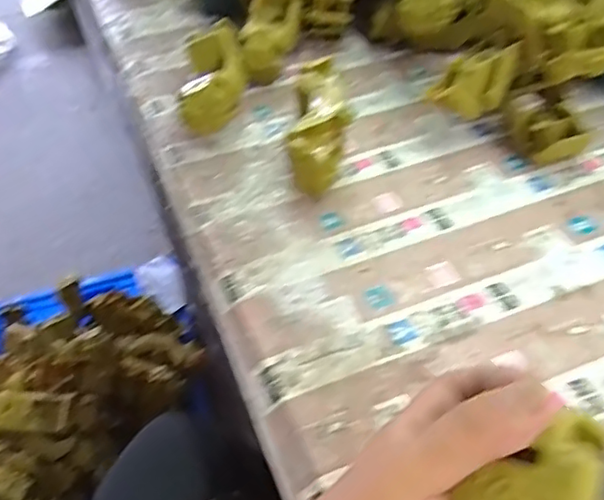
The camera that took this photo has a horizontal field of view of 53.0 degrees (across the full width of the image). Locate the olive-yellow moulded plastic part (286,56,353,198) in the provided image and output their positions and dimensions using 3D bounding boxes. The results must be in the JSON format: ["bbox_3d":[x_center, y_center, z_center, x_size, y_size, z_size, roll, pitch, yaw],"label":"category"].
[{"bbox_3d":[0.020,-0.121,0.588,0.052,0.055,0.151,0,47,6],"label":"olive-yellow moulded plastic part"}]

